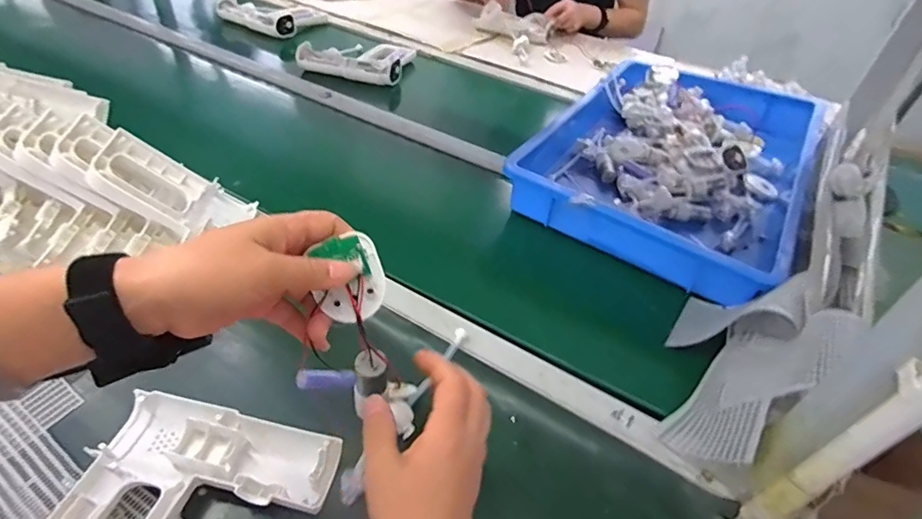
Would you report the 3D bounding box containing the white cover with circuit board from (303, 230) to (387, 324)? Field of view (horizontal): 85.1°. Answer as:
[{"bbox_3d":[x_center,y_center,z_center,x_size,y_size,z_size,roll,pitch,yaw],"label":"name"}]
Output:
[{"bbox_3d":[-0.075,0.013,0.337,0.044,0.057,0.009,-18,8,-7],"label":"white cover with circuit board"}]

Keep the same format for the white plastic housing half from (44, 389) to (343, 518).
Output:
[{"bbox_3d":[-0.229,0.214,0.414,0.203,0.028,0.182,11,43,6],"label":"white plastic housing half"}]

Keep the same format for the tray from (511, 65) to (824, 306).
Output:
[{"bbox_3d":[0.364,-0.182,0.847,0.375,0.080,0.586,25,46,20],"label":"tray"}]

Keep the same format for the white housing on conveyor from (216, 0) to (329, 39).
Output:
[{"bbox_3d":[-0.470,-0.607,1.249,0.227,0.050,0.170,28,47,22],"label":"white housing on conveyor"}]

